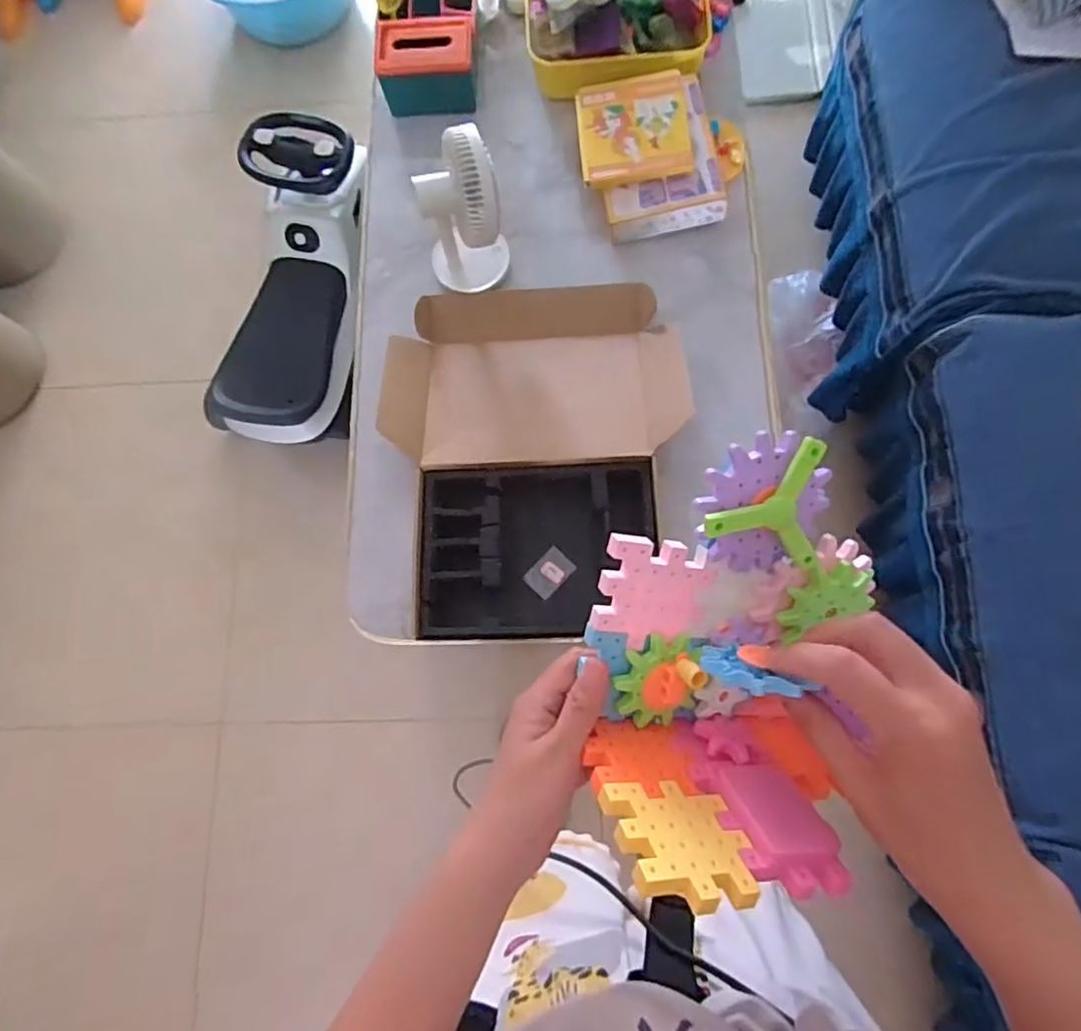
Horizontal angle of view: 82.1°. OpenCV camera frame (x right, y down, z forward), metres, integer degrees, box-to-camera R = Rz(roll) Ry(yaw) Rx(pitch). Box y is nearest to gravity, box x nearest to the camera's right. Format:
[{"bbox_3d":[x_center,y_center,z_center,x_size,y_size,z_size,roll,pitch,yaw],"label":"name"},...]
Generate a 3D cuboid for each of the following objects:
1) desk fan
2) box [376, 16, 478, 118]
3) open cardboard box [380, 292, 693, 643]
[{"bbox_3d":[-0.128,-0.463,0.977,0.136,0.233,0.134,-9,76,4],"label":"desk fan"},{"bbox_3d":[-0.206,-0.834,1.150,0.176,0.090,0.136,1,77,6],"label":"box"},{"bbox_3d":[-0.011,-0.105,0.976,0.482,0.085,0.570,-3,76,5],"label":"open cardboard box"}]

